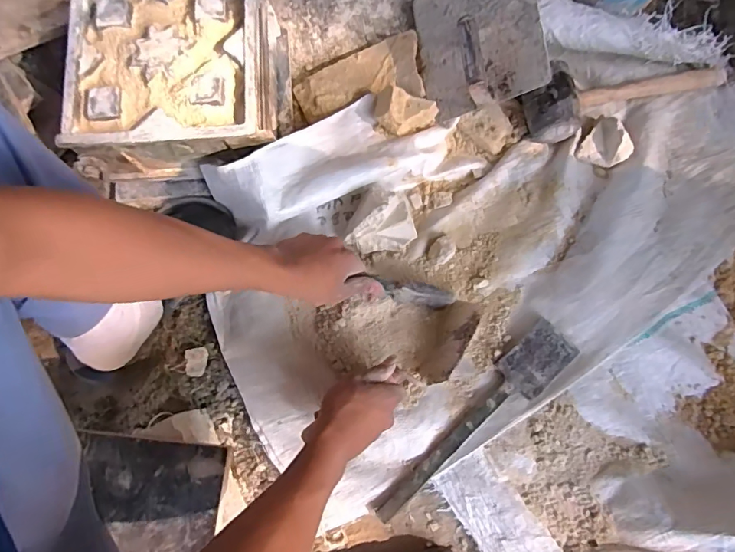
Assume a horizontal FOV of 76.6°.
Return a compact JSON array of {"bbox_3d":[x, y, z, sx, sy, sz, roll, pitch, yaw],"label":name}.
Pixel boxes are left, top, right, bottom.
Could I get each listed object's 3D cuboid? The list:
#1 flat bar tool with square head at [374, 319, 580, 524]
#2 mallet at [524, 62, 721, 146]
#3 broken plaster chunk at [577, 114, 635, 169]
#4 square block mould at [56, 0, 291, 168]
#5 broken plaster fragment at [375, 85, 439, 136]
[{"bbox_3d":[0.136,0.182,0.579,0.317,0.014,0.063,-43,81,-7],"label":"flat bar tool with square head"},{"bbox_3d":[0.357,-0.271,0.649,0.293,0.056,0.090,-22,79,-4],"label":"mallet"},{"bbox_3d":[0.332,-0.181,0.640,0.059,0.031,0.066,41,82,8],"label":"broken plaster chunk"},{"bbox_3d":[-0.239,-0.256,0.616,0.242,0.132,0.220,-3,78,0],"label":"square block mould"},{"bbox_3d":[0.048,-0.221,0.632,0.082,0.037,0.058,20,79,5],"label":"broken plaster fragment"}]

